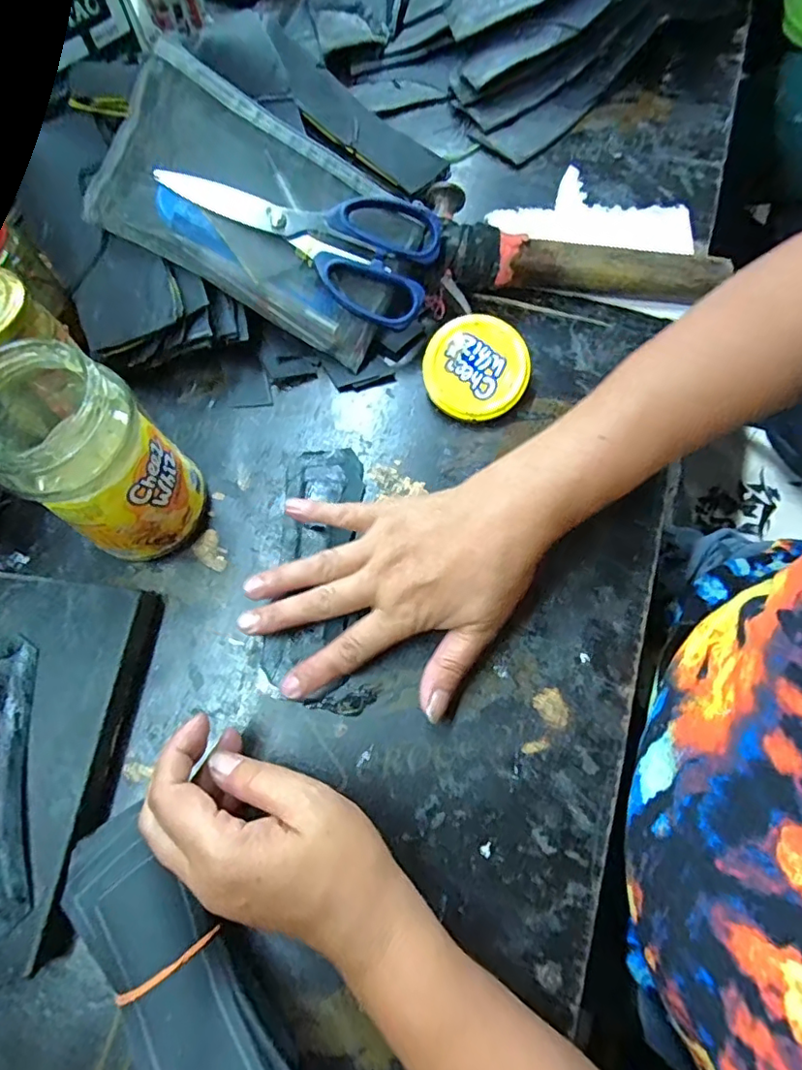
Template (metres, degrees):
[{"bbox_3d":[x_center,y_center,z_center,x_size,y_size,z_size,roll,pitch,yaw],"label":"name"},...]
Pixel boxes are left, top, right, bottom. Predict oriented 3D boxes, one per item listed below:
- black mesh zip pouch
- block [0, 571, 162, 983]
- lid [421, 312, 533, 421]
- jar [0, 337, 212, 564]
[{"bbox_3d":[-0.097,-0.224,0.388,0.205,0.019,0.121,27,89,-10],"label":"black mesh zip pouch"},{"bbox_3d":[-0.230,0.123,0.321,0.135,0.025,0.198,3,70,4],"label":"block"},{"bbox_3d":[0.052,-0.116,0.387,0.070,0.007,0.070,0,88,4],"label":"lid"},{"bbox_3d":[-0.169,-0.040,0.318,0.074,0.134,0.074,-1,70,3],"label":"jar"}]

